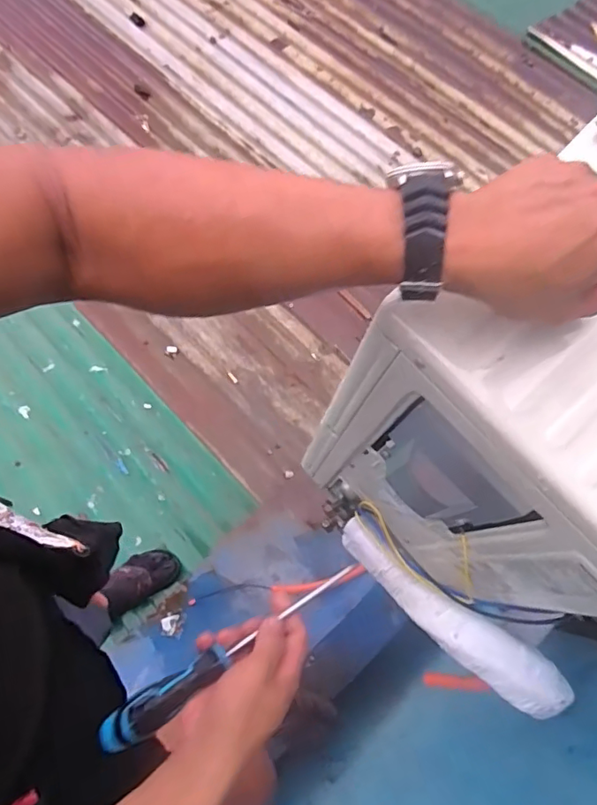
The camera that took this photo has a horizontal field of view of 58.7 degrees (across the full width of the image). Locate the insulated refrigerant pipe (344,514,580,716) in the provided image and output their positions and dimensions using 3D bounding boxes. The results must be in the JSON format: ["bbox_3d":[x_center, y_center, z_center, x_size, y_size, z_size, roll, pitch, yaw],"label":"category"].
[{"bbox_3d":[0.174,0.262,0.676,0.067,0.072,0.325,-43,43,-17],"label":"insulated refrigerant pipe"}]

